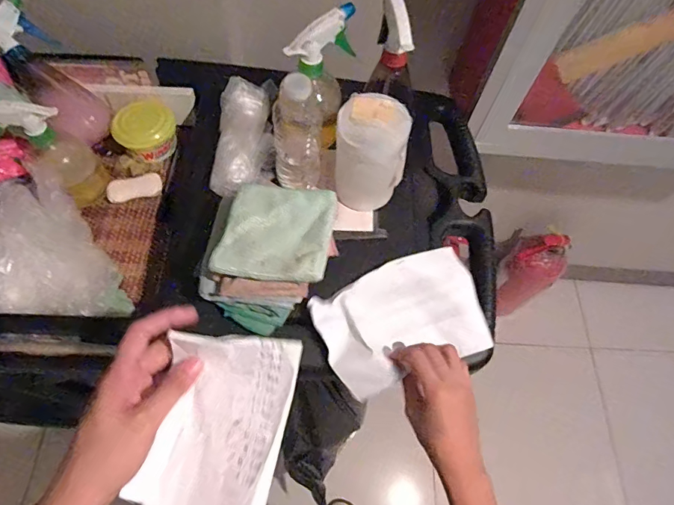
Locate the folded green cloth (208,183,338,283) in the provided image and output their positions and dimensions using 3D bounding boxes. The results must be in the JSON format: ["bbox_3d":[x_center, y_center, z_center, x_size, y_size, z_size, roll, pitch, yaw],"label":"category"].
[{"bbox_3d":[-0.065,-0.023,0.464,0.116,0.025,0.117,9,63,1],"label":"folded green cloth"}]

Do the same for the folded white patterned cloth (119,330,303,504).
[{"bbox_3d":[-0.094,0.138,0.342,0.103,0.016,0.148,12,79,10],"label":"folded white patterned cloth"}]

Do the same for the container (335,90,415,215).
[{"bbox_3d":[0.043,-0.122,0.550,0.086,0.139,0.080,2,63,-3],"label":"container"}]

